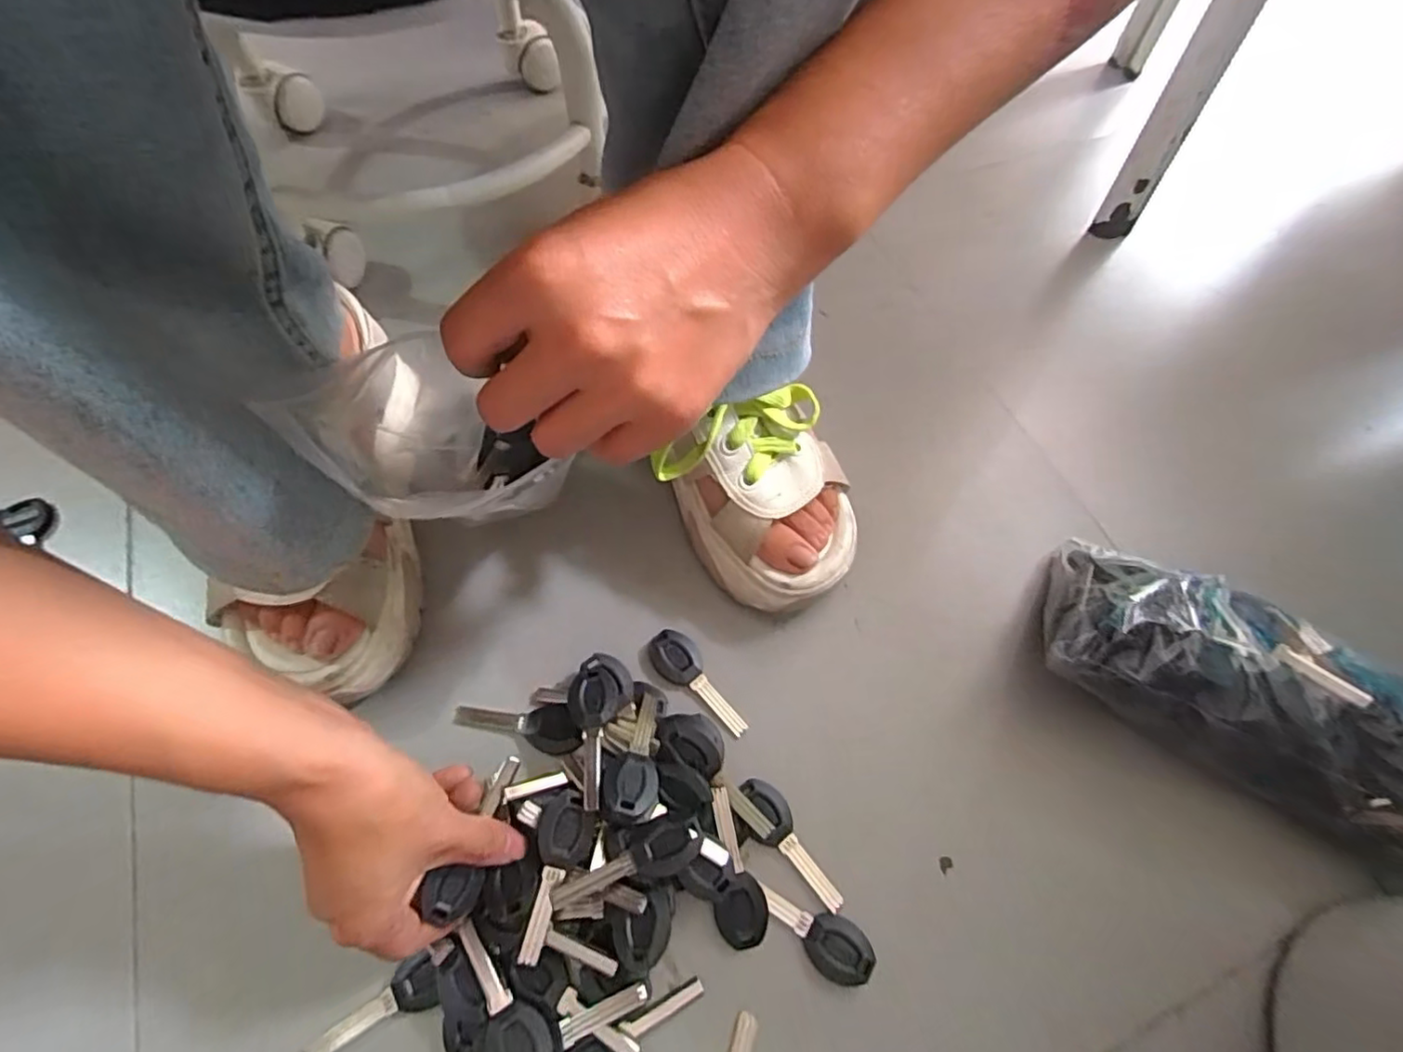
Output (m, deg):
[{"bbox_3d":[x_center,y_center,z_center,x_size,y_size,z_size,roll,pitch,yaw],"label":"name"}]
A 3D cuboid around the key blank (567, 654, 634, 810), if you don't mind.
[{"bbox_3d":[-0.055,0.106,0.338,0.031,0.013,0.082,2,46,-2],"label":"key blank"}]

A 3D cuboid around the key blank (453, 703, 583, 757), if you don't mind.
[{"bbox_3d":[-0.102,0.110,0.356,0.072,0.010,0.026,8,62,2],"label":"key blank"}]

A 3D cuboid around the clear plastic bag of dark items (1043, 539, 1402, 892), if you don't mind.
[{"bbox_3d":[0.310,0.104,0.344,0.251,0.074,0.101,32,65,14],"label":"clear plastic bag of dark items"}]

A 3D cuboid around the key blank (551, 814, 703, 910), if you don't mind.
[{"bbox_3d":[-0.036,0.158,0.303,0.073,0.011,0.024,-14,63,-10],"label":"key blank"}]

